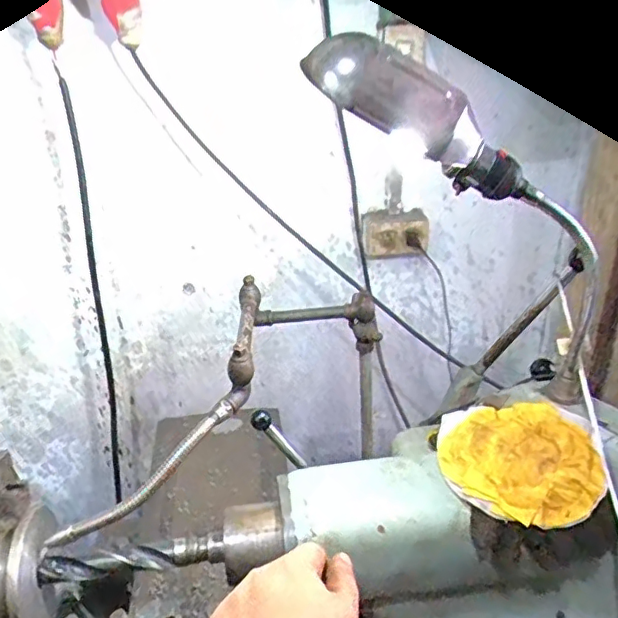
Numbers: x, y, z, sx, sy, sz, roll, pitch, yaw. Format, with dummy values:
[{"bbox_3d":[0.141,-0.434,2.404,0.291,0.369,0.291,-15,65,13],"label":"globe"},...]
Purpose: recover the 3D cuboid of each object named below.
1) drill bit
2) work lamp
[{"bbox_3d":[-0.203,0.265,0.600,0.148,0.025,0.023,-6,28,-8],"label":"drill bit"},{"bbox_3d":[0.098,-0.151,0.459,0.212,0.061,0.047,28,20,-21],"label":"work lamp"}]

